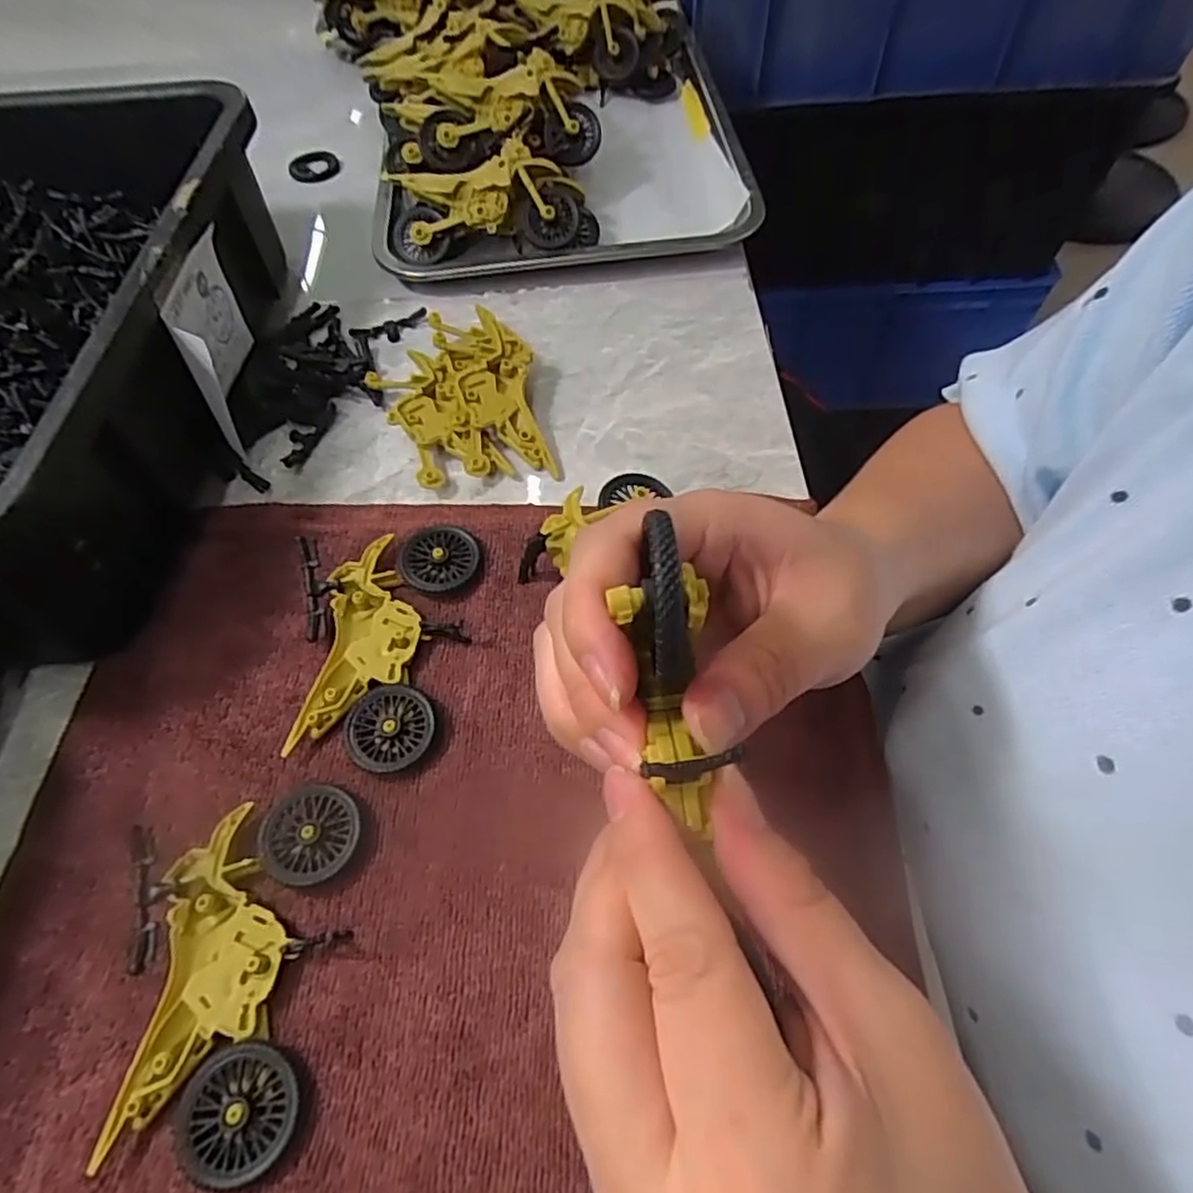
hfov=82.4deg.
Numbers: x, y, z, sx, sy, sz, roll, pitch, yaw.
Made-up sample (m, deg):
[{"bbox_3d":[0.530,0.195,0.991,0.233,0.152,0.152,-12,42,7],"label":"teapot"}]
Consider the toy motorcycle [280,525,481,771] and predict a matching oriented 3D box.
[{"bbox_3d":[-0.091,0.019,0.299,0.075,0.021,0.112,-8,58,-2],"label":"toy motorcycle"}]

